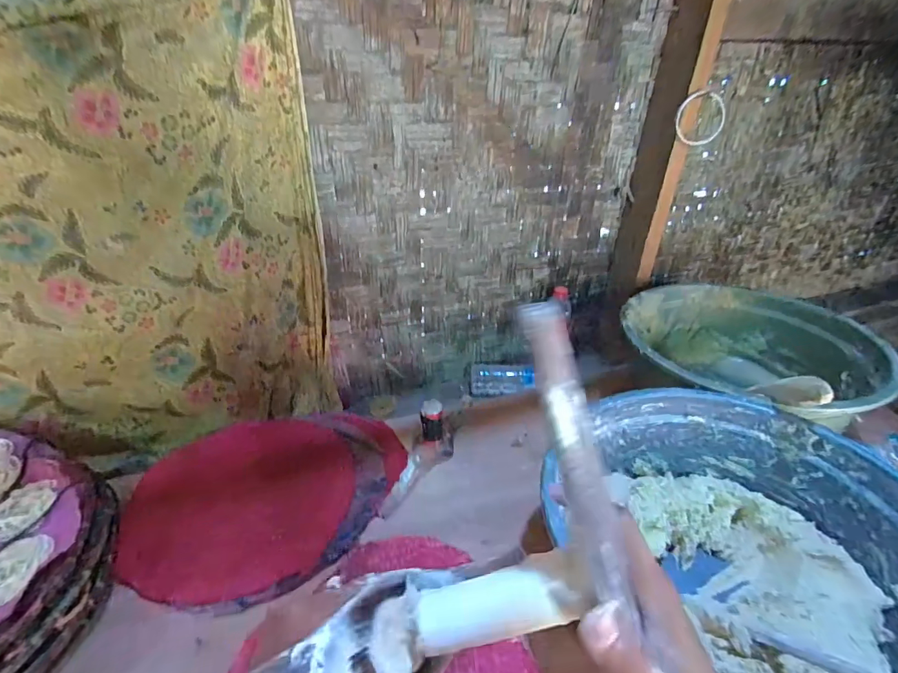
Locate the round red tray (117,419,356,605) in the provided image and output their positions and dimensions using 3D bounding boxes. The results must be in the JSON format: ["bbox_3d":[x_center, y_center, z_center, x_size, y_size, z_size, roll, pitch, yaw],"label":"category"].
[{"bbox_3d":[-0.326,0.245,0.710,0.325,0.033,0.348,-1,31,1],"label":"round red tray"}]

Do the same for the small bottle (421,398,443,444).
[{"bbox_3d":[-0.029,0.146,0.761,0.037,0.093,0.031,-3,31,-3],"label":"small bottle"}]

